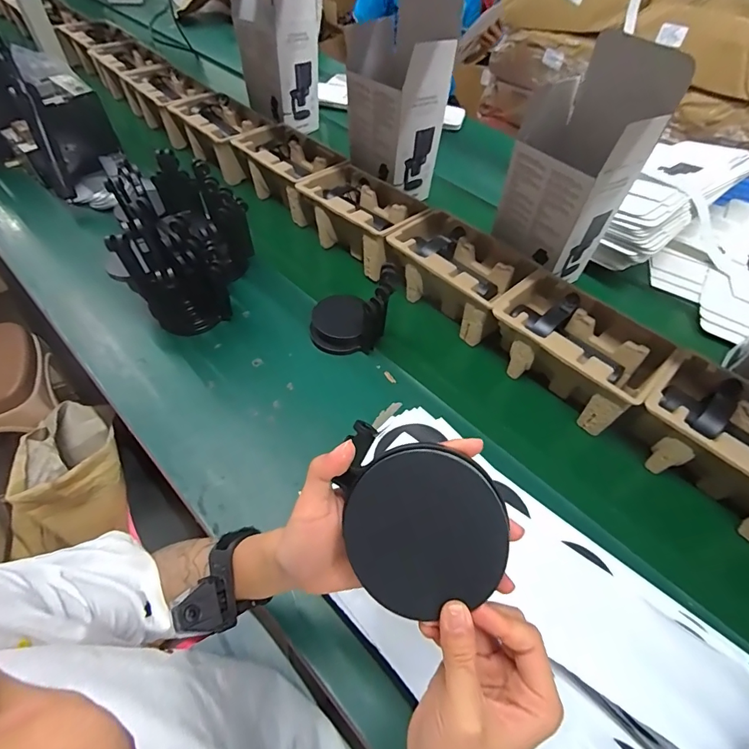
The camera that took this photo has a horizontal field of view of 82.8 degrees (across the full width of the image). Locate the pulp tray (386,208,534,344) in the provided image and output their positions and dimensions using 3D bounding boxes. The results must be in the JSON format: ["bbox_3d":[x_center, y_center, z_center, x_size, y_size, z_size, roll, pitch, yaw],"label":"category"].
[{"bbox_3d":[0.140,-0.170,0.725,0.133,0.100,0.226,-36,65,-26],"label":"pulp tray"}]

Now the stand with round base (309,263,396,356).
[{"bbox_3d":[-0.037,-0.103,0.647,0.119,0.119,0.086,11,55,3],"label":"stand with round base"}]

